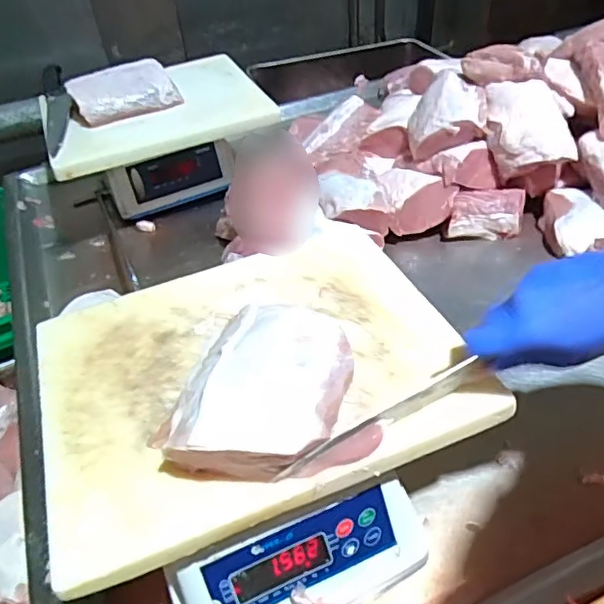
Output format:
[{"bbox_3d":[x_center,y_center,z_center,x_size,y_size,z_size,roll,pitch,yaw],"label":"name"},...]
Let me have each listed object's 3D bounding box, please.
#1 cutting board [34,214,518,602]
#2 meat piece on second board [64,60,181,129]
[{"bbox_3d":[-0.048,0.050,0.536,0.367,0.023,0.305,-19,44,-14],"label":"cutting board"},{"bbox_3d":[-0.307,-0.359,0.987,0.182,0.065,0.084,-19,44,-13],"label":"meat piece on second board"}]

